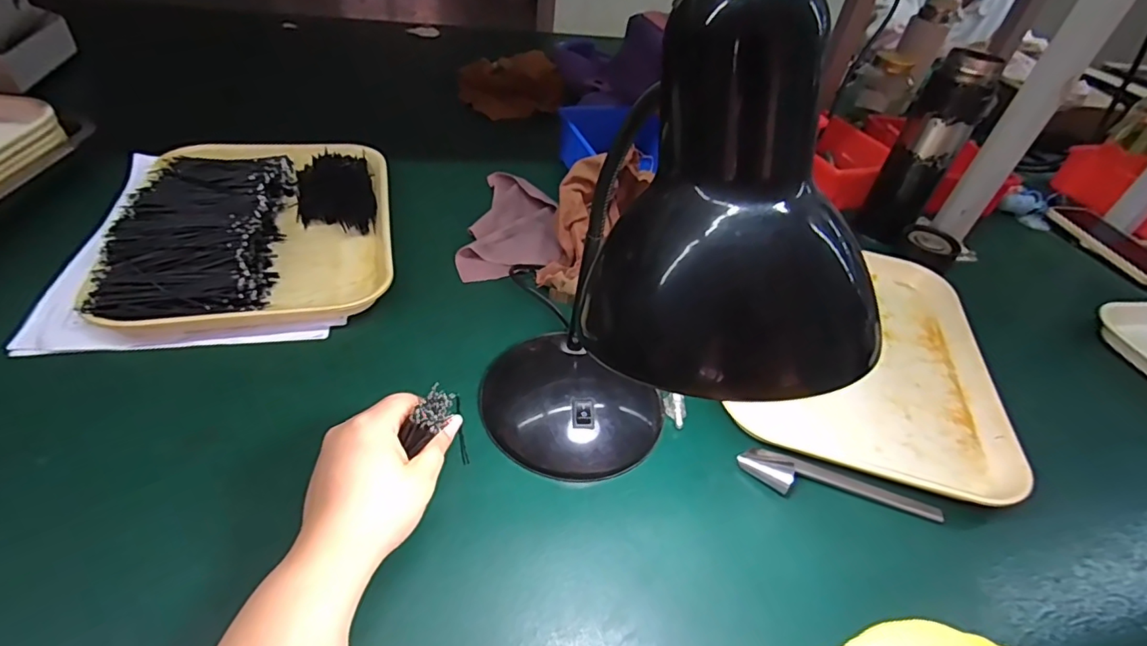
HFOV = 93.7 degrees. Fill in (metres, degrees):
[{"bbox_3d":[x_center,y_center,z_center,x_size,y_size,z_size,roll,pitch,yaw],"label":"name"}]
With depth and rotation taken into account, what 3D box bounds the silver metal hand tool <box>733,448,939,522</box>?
[{"bbox_3d":[0.188,0.115,0.375,0.140,0.019,0.031,17,42,7],"label":"silver metal hand tool"}]

